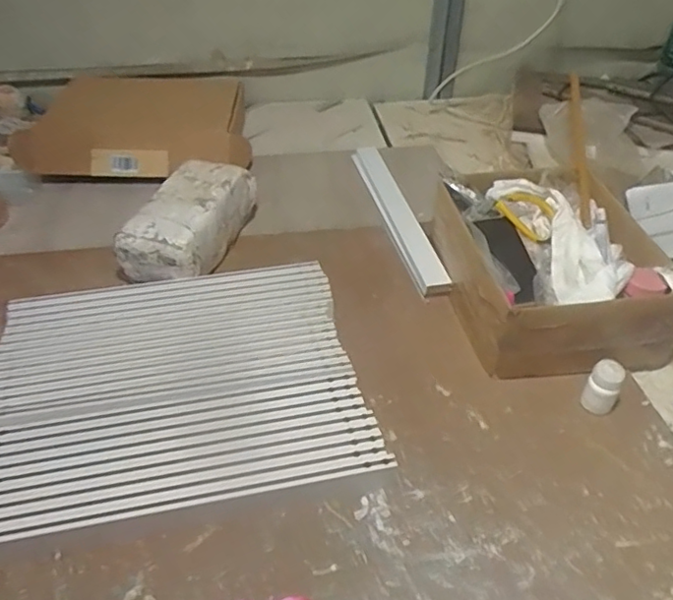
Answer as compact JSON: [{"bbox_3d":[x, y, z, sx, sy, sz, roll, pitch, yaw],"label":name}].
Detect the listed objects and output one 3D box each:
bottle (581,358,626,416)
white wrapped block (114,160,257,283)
[{"bbox_3d":[0.322,0.106,0.714,0.034,0.068,0.028,26,46,28],"label":"bottle"},{"bbox_3d":[-0.231,-0.122,0.952,0.125,0.114,0.251,11,40,12],"label":"white wrapped block"}]

